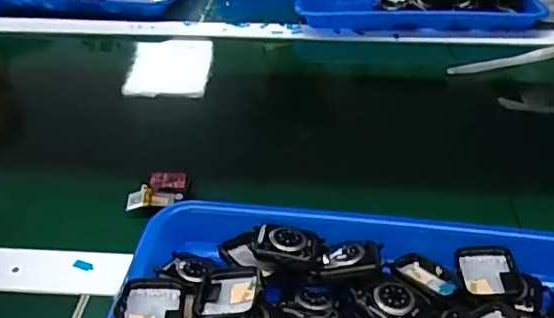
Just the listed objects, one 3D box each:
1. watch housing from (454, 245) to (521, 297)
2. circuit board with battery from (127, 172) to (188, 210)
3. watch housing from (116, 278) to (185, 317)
[{"bbox_3d":[0.136,0.074,0.371,0.037,0.015,0.038,0,35,0],"label":"watch housing"},{"bbox_3d":[-0.099,0.027,0.480,0.043,0.015,0.041,-1,35,-1],"label":"circuit board with battery"},{"bbox_3d":[-0.073,0.087,0.333,0.038,0.009,0.042,-1,35,-2],"label":"watch housing"}]

